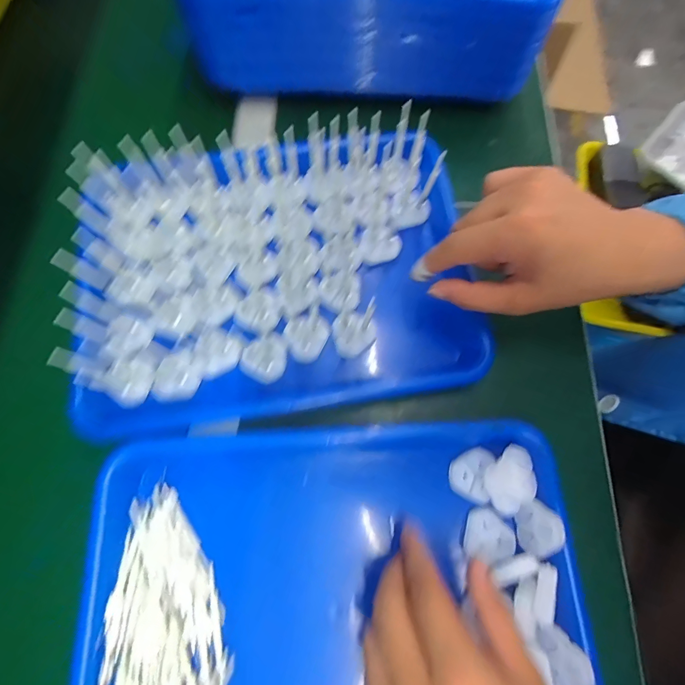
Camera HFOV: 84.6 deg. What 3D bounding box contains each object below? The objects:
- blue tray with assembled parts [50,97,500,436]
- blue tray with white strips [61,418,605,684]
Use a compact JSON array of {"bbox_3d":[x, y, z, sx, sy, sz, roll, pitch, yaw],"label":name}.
[{"bbox_3d":[-0.051,-0.064,0.307,0.317,0.067,0.227,-8,72,-3],"label":"blue tray with assembled parts"},{"bbox_3d":[-0.009,0.189,0.263,0.334,0.040,0.248,-4,72,-1],"label":"blue tray with white strips"}]

